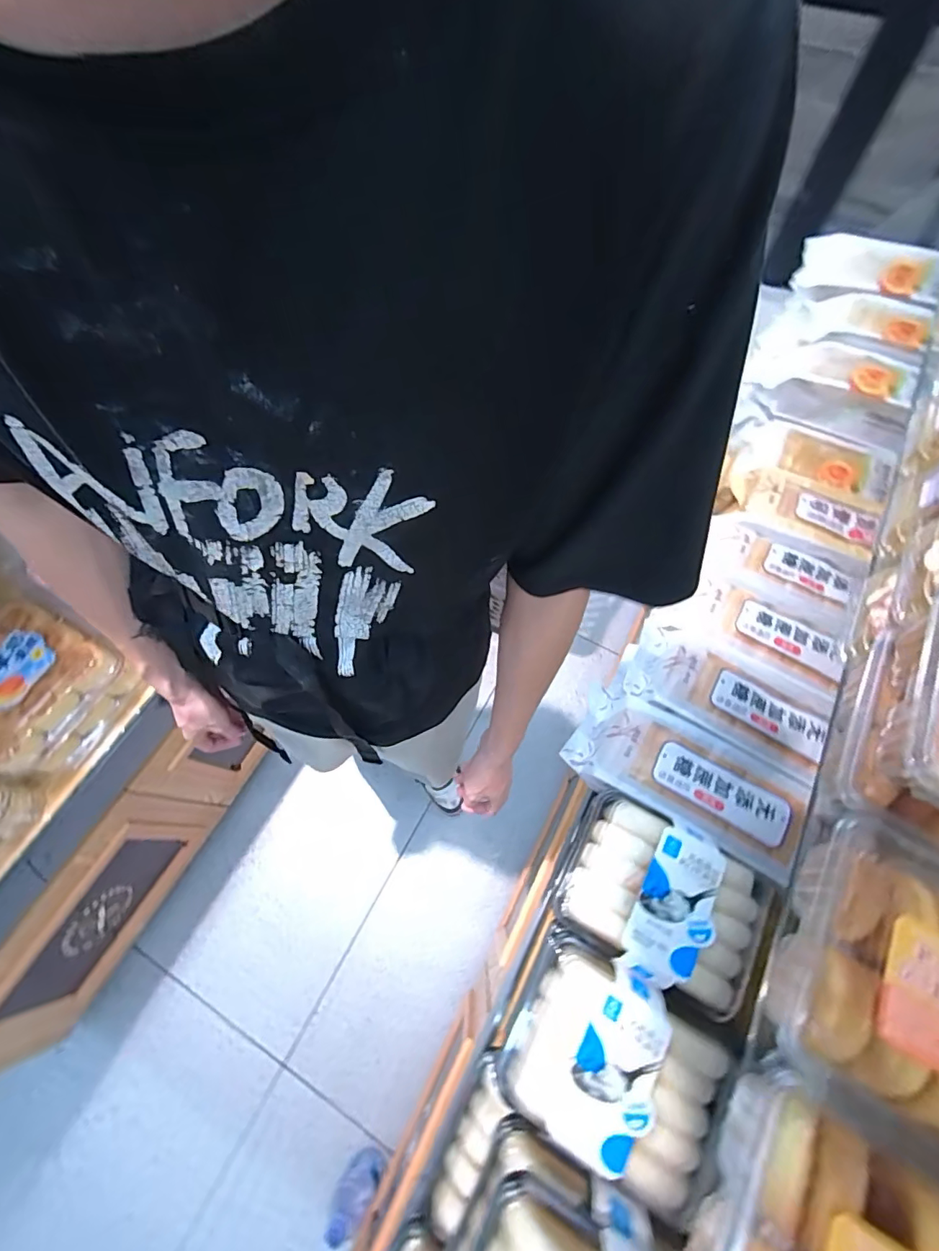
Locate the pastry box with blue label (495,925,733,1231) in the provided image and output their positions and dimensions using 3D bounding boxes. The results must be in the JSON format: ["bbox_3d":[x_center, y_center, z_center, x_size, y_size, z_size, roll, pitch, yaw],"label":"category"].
[{"bbox_3d":[0.143,0.421,0.472,0.185,0.065,0.158,27,69,12],"label":"pastry box with blue label"}]

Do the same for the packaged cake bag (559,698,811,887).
[{"bbox_3d":[0.256,0.182,0.590,0.254,0.049,0.120,28,69,13],"label":"packaged cake bag"}]

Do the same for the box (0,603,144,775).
[{"bbox_3d":[-0.662,0.097,0.746,0.219,0.121,0.201,24,68,11],"label":"box"}]

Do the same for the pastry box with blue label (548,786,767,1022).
[{"bbox_3d":[0.205,0.292,0.526,0.190,0.056,0.152,24,68,11],"label":"pastry box with blue label"}]

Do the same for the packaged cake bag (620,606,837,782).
[{"bbox_3d":[0.324,0.079,0.627,0.237,0.045,0.131,30,69,14],"label":"packaged cake bag"}]

